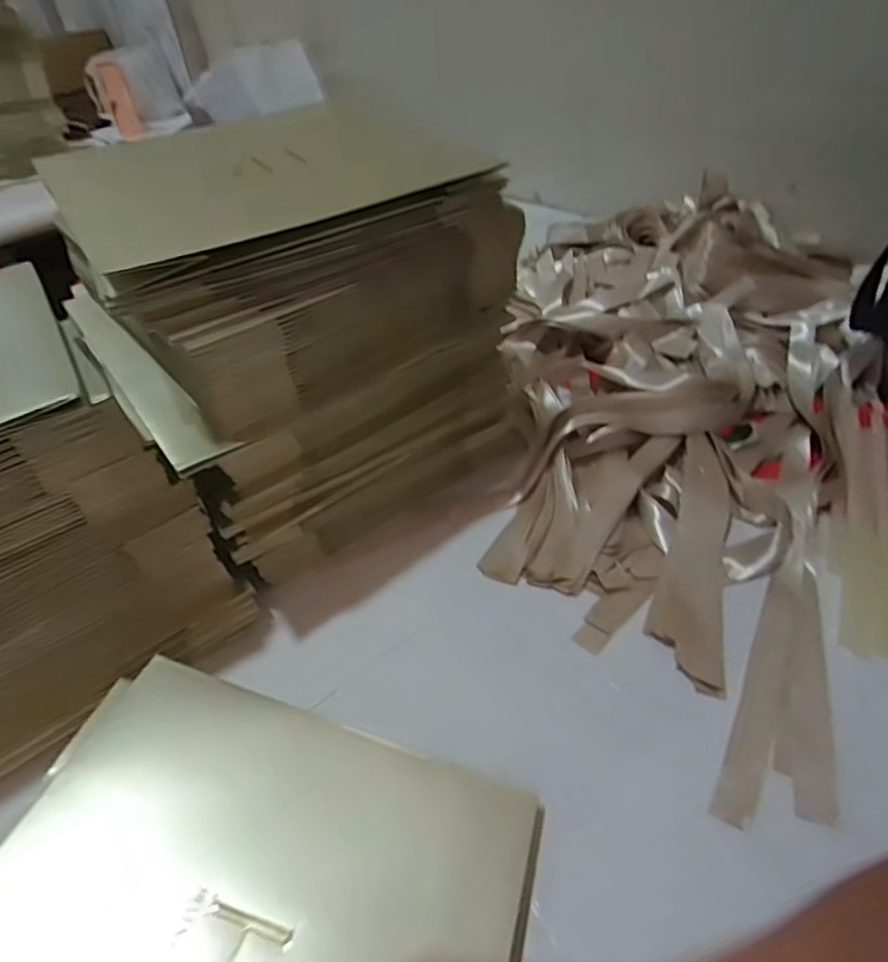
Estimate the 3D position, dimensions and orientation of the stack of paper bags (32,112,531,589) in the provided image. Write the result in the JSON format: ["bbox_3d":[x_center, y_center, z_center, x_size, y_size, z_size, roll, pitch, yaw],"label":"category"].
[{"bbox_3d":[-0.120,-0.136,0.556,0.333,0.318,0.234,-30,47,-24],"label":"stack of paper bags"}]

